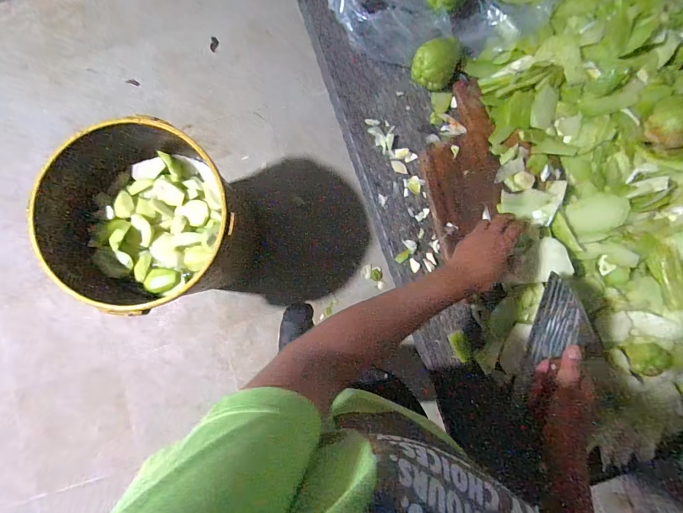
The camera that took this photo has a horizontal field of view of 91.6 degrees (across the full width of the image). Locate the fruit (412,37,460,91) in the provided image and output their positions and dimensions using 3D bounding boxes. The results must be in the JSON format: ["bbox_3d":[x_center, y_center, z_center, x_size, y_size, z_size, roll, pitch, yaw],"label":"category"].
[{"bbox_3d":[0.161,-0.331,0.577,0.074,0.060,0.074,0,86,-1],"label":"fruit"}]

